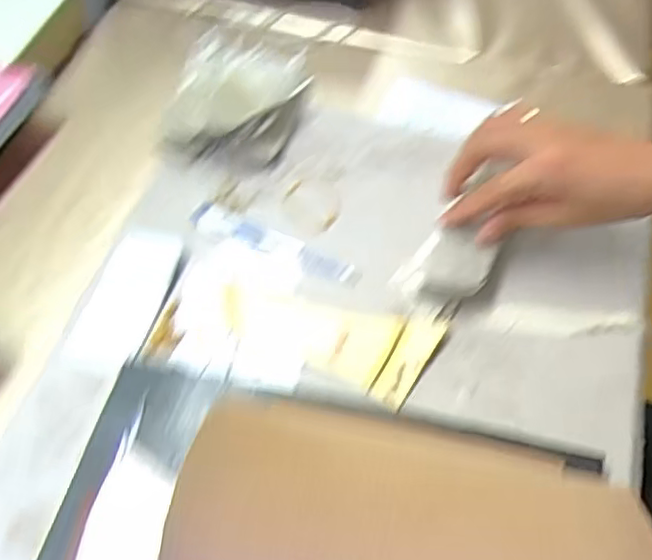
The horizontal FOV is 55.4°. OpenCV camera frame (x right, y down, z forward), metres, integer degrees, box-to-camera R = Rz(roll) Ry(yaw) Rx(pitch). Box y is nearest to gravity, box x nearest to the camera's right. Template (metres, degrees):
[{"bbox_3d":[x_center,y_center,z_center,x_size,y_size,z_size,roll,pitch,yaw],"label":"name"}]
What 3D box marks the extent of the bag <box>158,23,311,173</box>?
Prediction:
[{"bbox_3d":[-0.076,-0.167,0.528,0.113,0.046,0.156,2,60,3],"label":"bag"}]

